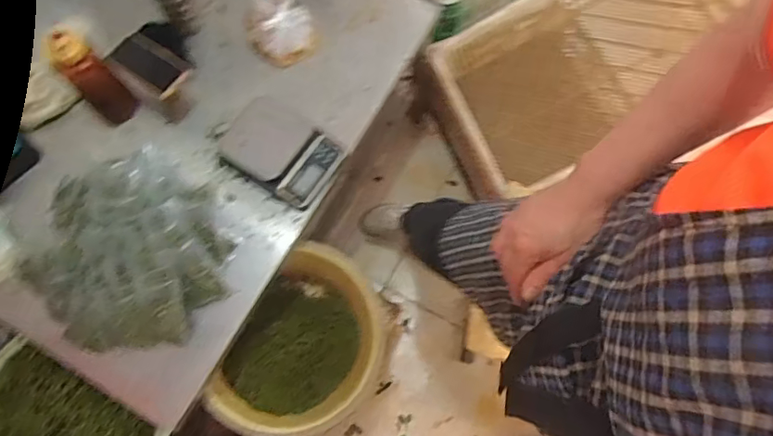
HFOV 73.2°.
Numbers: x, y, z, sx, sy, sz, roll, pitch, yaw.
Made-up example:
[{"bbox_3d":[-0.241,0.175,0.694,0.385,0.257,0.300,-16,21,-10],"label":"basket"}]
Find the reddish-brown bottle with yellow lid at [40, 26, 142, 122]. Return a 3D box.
[{"bbox_3d":[-0.559,-0.268,0.992,0.082,0.192,0.078,-1,70,2],"label":"reddish-brown bottle with yellow lid"}]

